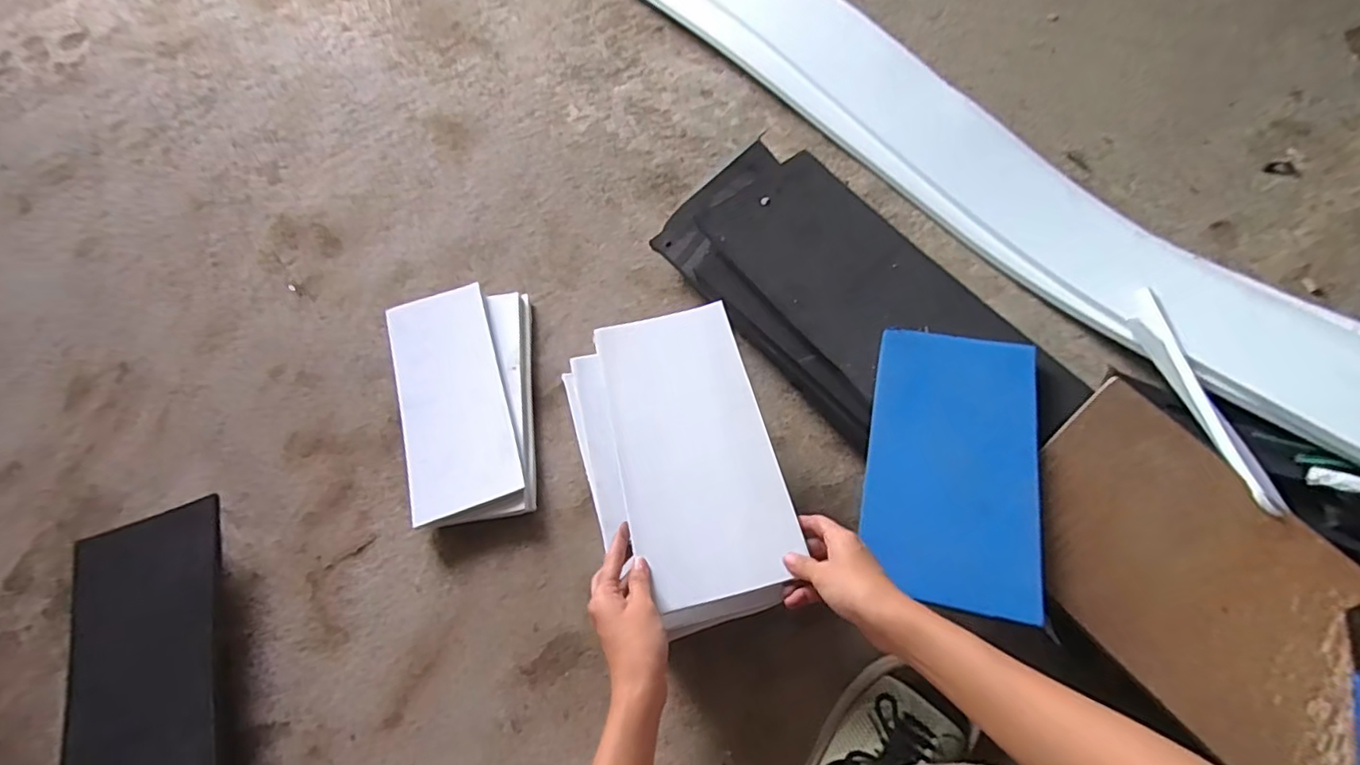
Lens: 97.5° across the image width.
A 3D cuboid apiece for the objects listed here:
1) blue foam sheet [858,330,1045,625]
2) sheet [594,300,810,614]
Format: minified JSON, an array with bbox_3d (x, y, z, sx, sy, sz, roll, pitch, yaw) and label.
[{"bbox_3d":[0.263,0.073,0.580,0.149,0.007,0.273,5,64,20],"label":"blue foam sheet"},{"bbox_3d":[0.010,0.055,0.555,0.139,0.011,0.276,-14,64,-3],"label":"sheet"}]

